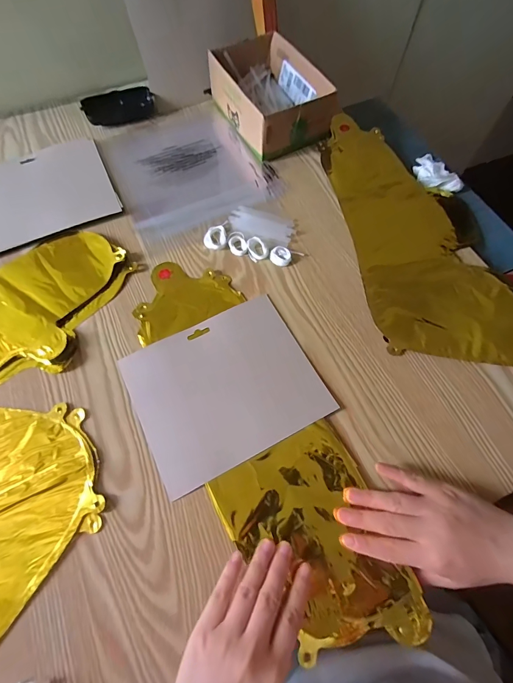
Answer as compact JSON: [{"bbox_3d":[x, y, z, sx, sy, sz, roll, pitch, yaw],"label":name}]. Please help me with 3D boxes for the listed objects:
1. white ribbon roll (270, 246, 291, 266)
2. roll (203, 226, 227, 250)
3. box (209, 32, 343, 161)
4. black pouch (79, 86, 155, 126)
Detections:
[{"bbox_3d":[0.032,-0.111,0.445,0.027,0.006,0.027,0,65,0],"label":"white ribbon roll"},{"bbox_3d":[-0.055,-0.138,0.457,0.029,0.007,0.035,-1,65,-1],"label":"roll"},{"bbox_3d":[0.020,-0.384,0.535,0.133,0.067,0.194,-23,67,-10],"label":"box"},{"bbox_3d":[-0.223,-0.384,0.557,0.109,0.026,0.036,-21,67,-10],"label":"black pouch"}]

